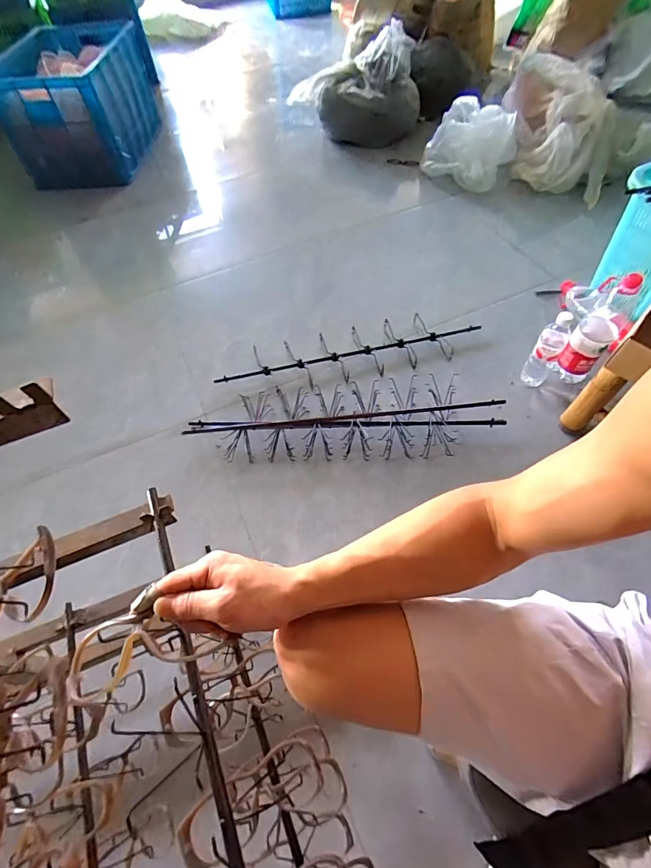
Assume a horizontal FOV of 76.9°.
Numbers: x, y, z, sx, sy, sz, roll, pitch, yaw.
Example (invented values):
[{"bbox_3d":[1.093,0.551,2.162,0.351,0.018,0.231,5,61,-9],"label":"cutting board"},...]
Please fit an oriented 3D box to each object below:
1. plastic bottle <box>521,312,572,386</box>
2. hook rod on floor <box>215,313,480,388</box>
[{"bbox_3d":[0.508,-0.187,0.941,0.062,0.192,0.064,29,64,20],"label":"plastic bottle"},{"bbox_3d":[0.073,-0.217,1.086,0.713,0.043,0.150,-11,58,-3],"label":"hook rod on floor"}]

